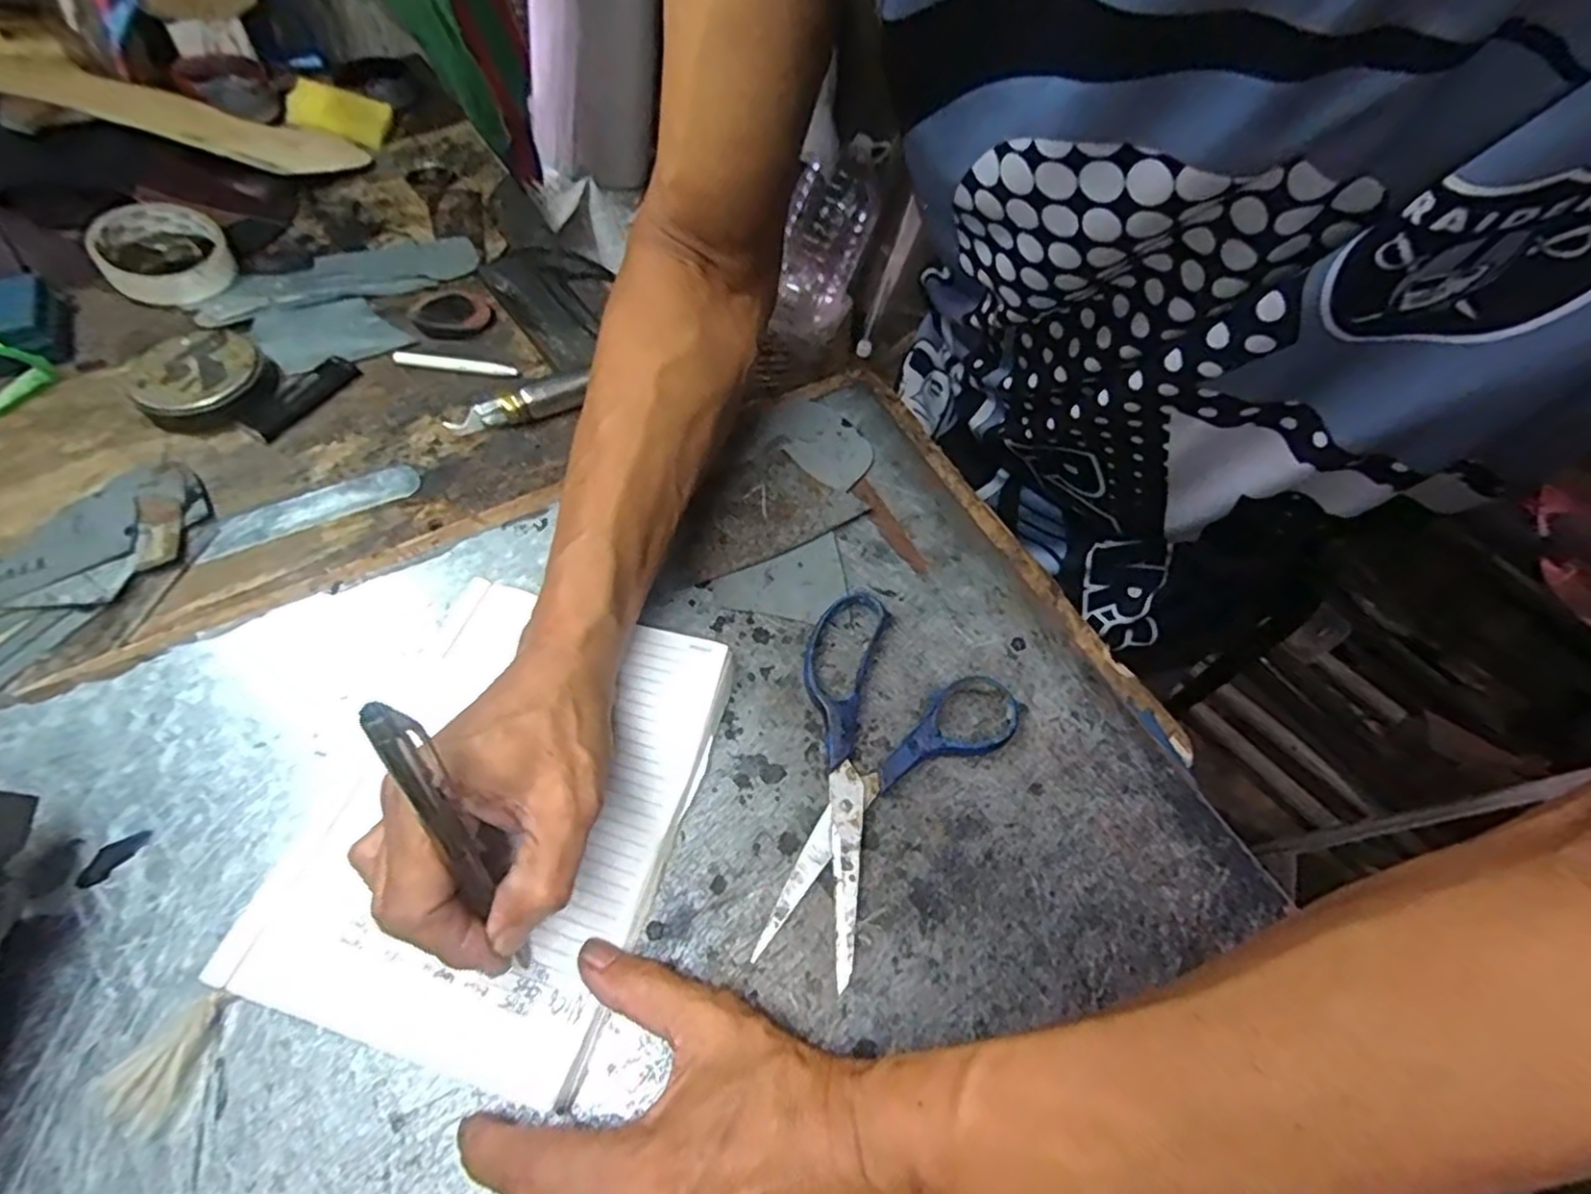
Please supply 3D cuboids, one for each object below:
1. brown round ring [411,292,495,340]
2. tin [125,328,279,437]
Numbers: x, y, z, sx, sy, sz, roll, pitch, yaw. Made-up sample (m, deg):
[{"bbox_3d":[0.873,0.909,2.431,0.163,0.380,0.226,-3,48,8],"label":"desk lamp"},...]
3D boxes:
[{"bbox_3d":[-0.262,-0.212,0.534,0.053,0.009,0.051,3,56,-5],"label":"brown round ring"},{"bbox_3d":[-0.390,-0.141,0.465,0.076,0.032,0.071,3,56,-5],"label":"tin"}]

